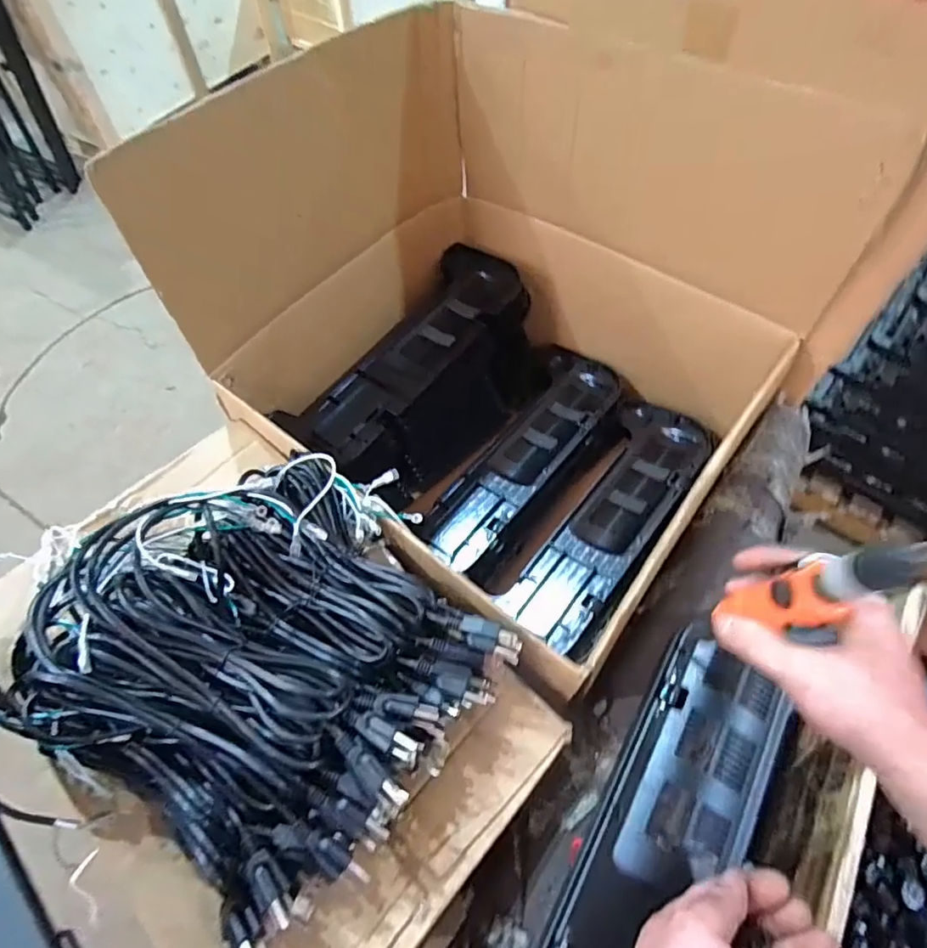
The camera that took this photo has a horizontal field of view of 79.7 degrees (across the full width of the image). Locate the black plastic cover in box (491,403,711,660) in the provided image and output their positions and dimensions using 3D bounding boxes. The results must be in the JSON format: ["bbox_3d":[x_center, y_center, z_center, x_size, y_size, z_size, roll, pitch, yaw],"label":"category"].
[{"bbox_3d":[0.225,0.047,0.809,0.150,0.076,0.438,30,64,19],"label":"black plastic cover in box"}]

